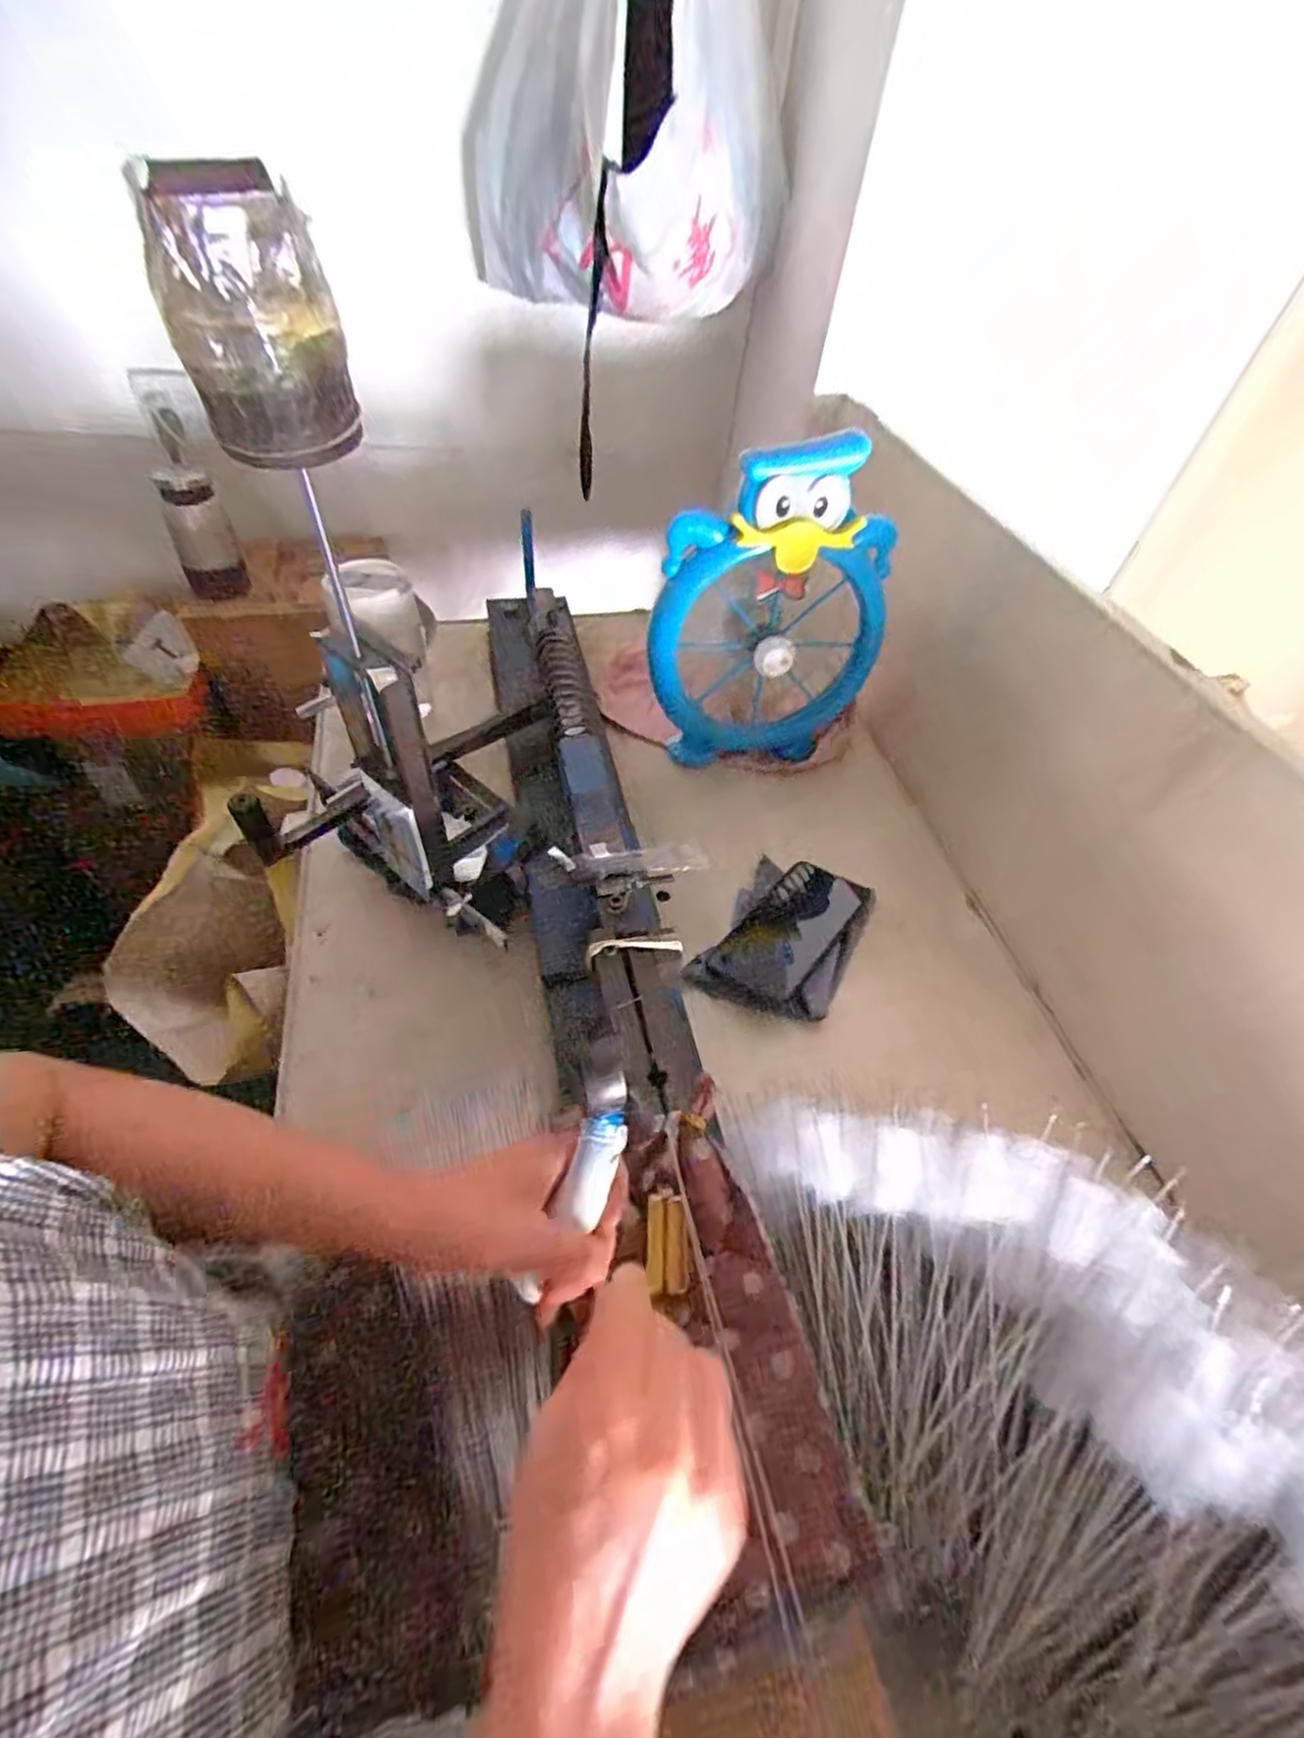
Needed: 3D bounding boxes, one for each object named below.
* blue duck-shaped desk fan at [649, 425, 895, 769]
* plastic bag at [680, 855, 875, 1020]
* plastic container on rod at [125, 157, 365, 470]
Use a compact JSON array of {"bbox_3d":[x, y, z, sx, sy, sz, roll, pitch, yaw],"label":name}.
[{"bbox_3d":[0.115,-0.239,0.678,0.222,0.296,0.081,8,50,1],"label":"blue duck-shaped desk fan"},{"bbox_3d":[0.118,0.058,0.609,0.116,0.027,0.153,24,52,14],"label":"plastic bag"},{"bbox_3d":[-0.152,-0.210,0.271,0.058,0.086,0.056,-18,55,-20],"label":"plastic container on rod"}]

